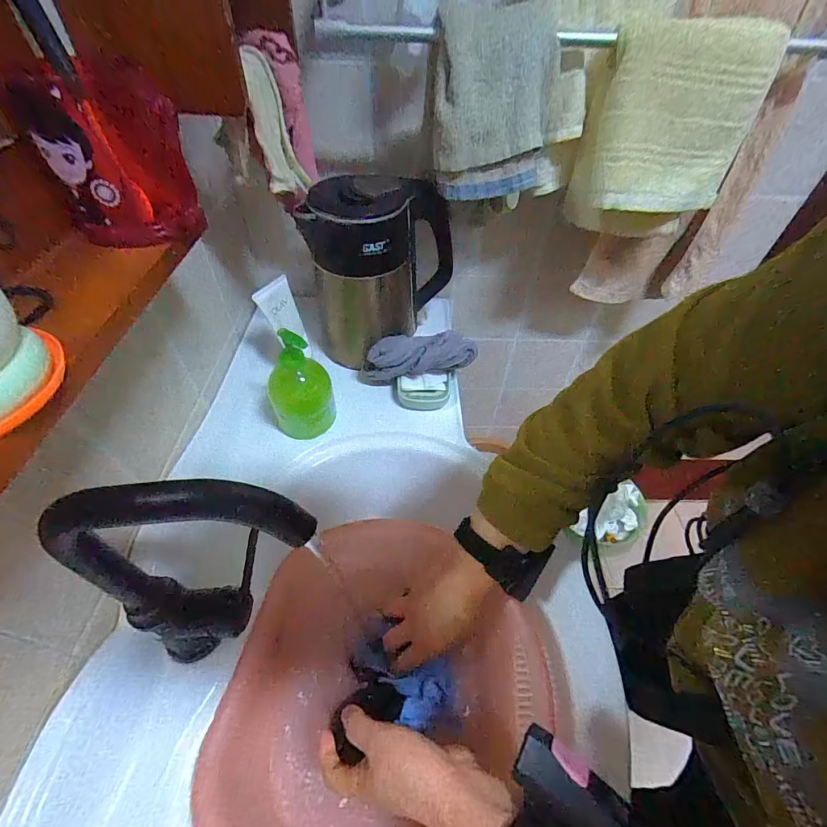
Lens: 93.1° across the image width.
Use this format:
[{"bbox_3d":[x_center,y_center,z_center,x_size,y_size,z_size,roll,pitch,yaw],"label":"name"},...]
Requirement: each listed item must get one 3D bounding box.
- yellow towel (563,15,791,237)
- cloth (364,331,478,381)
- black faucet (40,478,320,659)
[{"bbox_3d":[0.305,-0.337,0.488,0.188,0.206,0.083,-1,48,-4],"label":"yellow towel"},{"bbox_3d":[0.007,-0.090,0.596,0.168,0.050,0.062,1,48,-2],"label":"cloth"},{"bbox_3d":[-0.148,0.121,0.297,0.157,0.228,0.042,-6,49,-9],"label":"black faucet"}]

